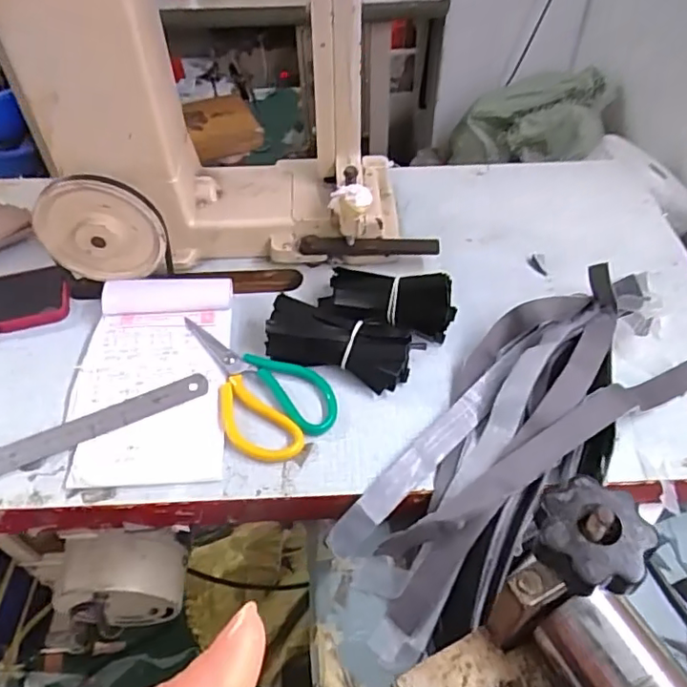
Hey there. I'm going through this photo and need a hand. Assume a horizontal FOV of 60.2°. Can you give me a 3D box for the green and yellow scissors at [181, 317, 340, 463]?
[{"bbox_3d":[-0.093,0.032,0.568,0.099,0.016,0.182,-35,58,-25],"label":"green and yellow scissors"}]

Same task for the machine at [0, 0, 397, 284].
[{"bbox_3d":[-0.118,-0.255,0.569,0.379,0.380,0.178,-10,51,-8],"label":"machine"}]

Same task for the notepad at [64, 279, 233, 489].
[{"bbox_3d":[-0.185,0.027,0.575,0.140,0.013,0.228,-3,50,-2],"label":"notepad"}]

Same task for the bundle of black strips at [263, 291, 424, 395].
[{"bbox_3d":[-0.004,0.002,0.578,0.143,0.040,0.059,14,52,12],"label":"bundle of black strips"}]

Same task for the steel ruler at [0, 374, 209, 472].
[{"bbox_3d":[-0.280,0.095,0.529,0.322,0.009,0.029,-19,59,-15],"label":"steel ruler"}]

